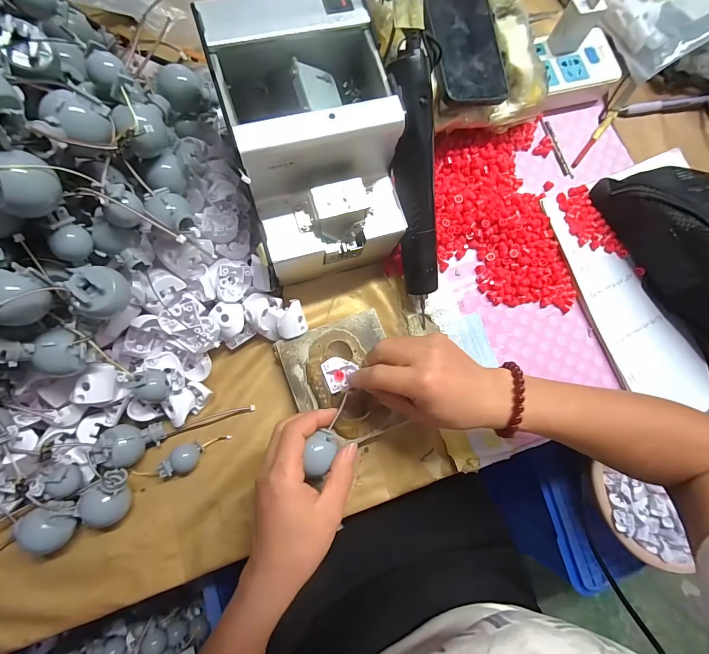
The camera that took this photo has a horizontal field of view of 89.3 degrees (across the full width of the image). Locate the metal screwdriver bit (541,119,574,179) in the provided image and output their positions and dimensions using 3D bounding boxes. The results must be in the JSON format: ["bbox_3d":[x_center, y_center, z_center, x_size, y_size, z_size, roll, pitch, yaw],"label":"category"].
[{"bbox_3d":[0.248,-0.218,0.440,0.013,0.006,0.081,-16,86,-9],"label":"metal screwdriver bit"}]

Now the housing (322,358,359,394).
[{"bbox_3d":[-0.012,0.043,0.339,0.032,0.008,0.030,-21,87,-9],"label":"housing"}]

